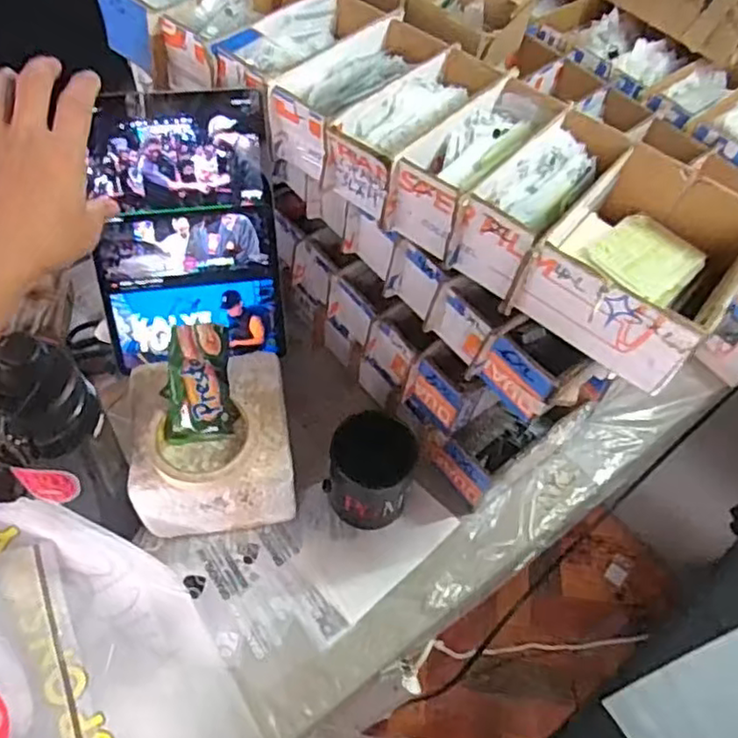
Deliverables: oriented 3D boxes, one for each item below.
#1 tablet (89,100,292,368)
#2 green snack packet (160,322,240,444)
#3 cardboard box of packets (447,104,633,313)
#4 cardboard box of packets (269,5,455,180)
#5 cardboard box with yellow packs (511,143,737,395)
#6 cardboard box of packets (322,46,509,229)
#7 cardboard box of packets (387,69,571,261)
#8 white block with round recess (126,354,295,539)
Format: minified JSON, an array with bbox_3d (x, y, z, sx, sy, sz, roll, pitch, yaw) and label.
[{"bbox_3d":[-0.162,-0.119,0.598,0.156,0.235,0.012,-6,28,-10],"label":"tablet"},{"bbox_3d":[-0.147,0.013,0.572,0.061,0.104,0.014,-6,18,-10],"label":"green snack packet"},{"bbox_3d":[0.137,-0.135,0.542,0.067,0.070,0.169,34,59,18],"label":"cardboard box of packets"},{"bbox_3d":[-0.007,-0.245,0.600,0.071,0.070,0.177,35,59,18],"label":"cardboard box of packets"},{"bbox_3d":[0.215,-0.085,0.522,0.130,0.073,0.171,36,59,19],"label":"cardboard box with yellow packs"},{"bbox_3d":[0.044,-0.207,0.578,0.070,0.073,0.177,36,59,19],"label":"cardboard box of packets"},{"bbox_3d":[0.091,-0.174,0.560,0.068,0.069,0.172,34,59,18],"label":"cardboard box of packets"},{"bbox_3d":[-0.147,0.071,0.640,0.142,0.128,0.136,-5,56,-9],"label":"white block with round recess"}]

